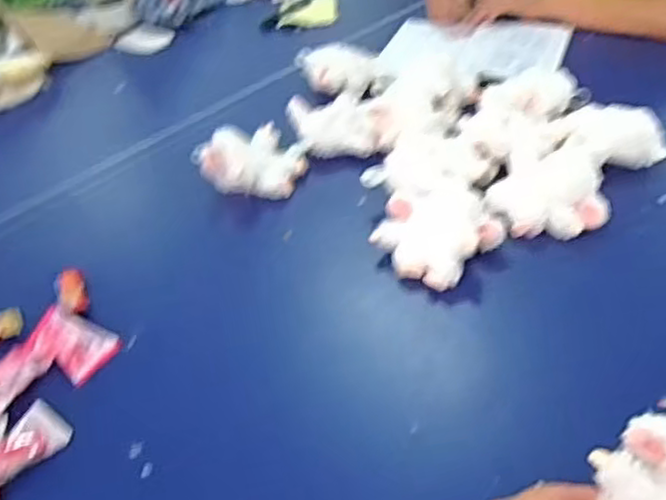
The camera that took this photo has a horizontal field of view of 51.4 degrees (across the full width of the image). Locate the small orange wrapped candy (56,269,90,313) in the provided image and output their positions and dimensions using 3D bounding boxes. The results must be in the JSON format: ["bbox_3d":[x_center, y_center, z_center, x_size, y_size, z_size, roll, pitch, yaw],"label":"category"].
[{"bbox_3d":[-0.279,0.043,0.740,0.029,0.007,0.078,-23,41,-14],"label":"small orange wrapped candy"}]

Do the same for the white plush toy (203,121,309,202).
[{"bbox_3d":[-0.099,-0.107,0.846,0.126,0.057,0.093,-2,40,9],"label":"white plush toy"}]

